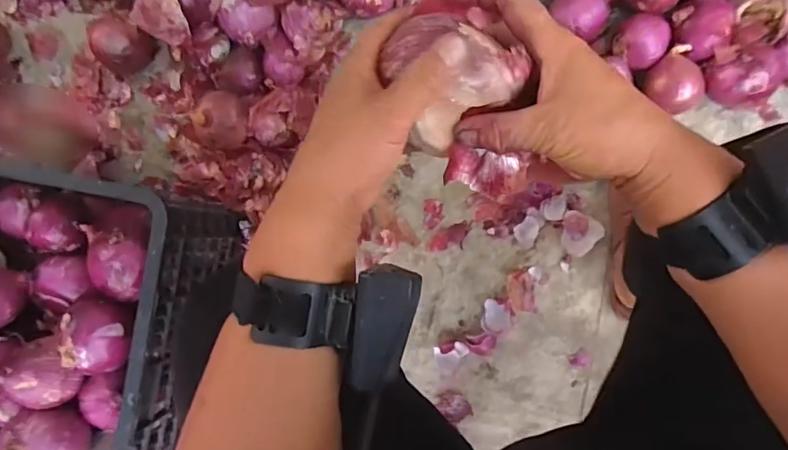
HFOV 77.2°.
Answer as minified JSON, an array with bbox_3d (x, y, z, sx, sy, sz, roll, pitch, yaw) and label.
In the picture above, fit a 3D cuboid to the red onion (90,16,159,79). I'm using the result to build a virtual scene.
[{"bbox_3d":[-0.452,-0.293,0.815,0.082,0.064,0.081,0,93,9],"label":"red onion"}]

